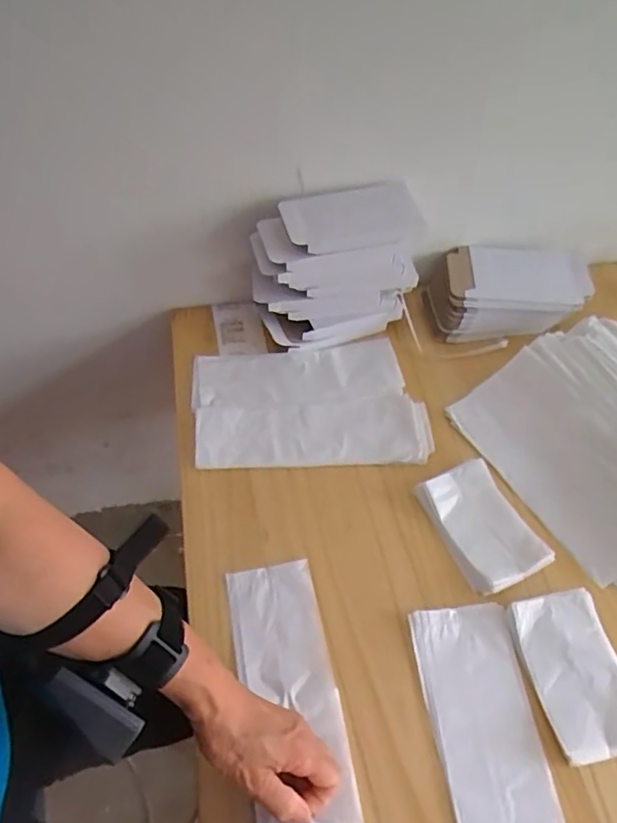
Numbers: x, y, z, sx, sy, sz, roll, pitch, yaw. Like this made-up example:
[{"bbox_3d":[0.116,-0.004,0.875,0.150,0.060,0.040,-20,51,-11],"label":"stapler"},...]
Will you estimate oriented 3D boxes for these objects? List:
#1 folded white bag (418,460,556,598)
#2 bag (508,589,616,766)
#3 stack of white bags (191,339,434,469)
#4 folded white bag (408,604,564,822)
[{"bbox_3d":[0.176,0.112,0.591,0.082,0.017,0.130,-20,54,-15],"label":"folded white bag"},{"bbox_3d":[0.238,0.228,0.510,0.083,0.011,0.131,-10,52,-8],"label":"bag"},{"bbox_3d":[-0.002,-0.009,0.686,0.261,0.016,0.176,-6,52,-5],"label":"stack of white bags"},{"bbox_3d":[0.152,0.288,0.474,0.087,0.006,0.249,-5,52,-4],"label":"folded white bag"}]

